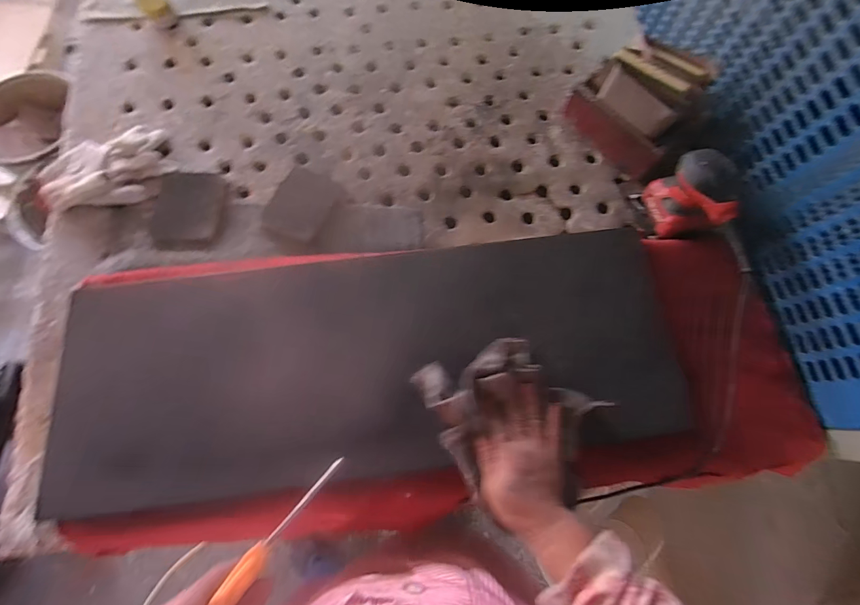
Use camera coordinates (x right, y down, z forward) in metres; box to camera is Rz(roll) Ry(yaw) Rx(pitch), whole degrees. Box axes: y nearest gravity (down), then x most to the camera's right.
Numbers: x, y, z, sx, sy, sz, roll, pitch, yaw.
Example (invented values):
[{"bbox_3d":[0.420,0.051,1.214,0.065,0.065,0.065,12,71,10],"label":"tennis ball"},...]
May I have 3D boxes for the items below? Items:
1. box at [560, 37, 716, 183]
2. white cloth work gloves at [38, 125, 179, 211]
[{"bbox_3d":[0.352,-0.337,0.633,0.133,0.143,0.187,-42,79,-13],"label":"box"},{"bbox_3d":[-0.545,-0.220,0.627,0.196,0.037,0.141,-25,76,-9],"label":"white cloth work gloves"}]

